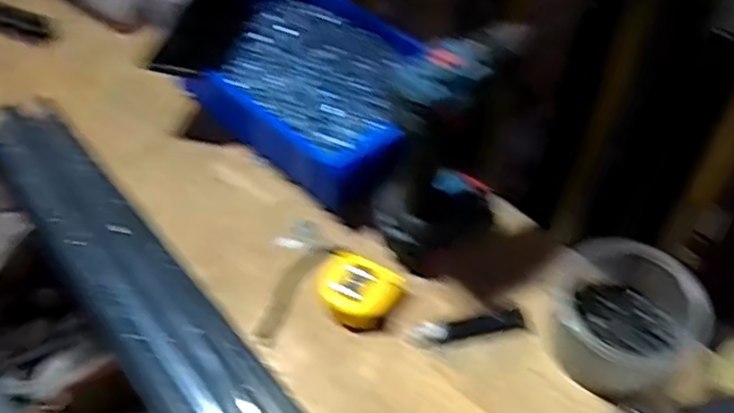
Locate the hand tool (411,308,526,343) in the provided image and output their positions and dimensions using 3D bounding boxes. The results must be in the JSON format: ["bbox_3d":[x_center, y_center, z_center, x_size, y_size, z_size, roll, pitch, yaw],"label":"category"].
[{"bbox_3d":[0.093,0.109,0.623,0.102,0.012,0.021,-7,52,-5],"label":"hand tool"}]

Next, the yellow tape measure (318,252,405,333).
[{"bbox_3d":[-0.009,0.076,0.640,0.075,0.029,0.067,25,56,18],"label":"yellow tape measure"}]

